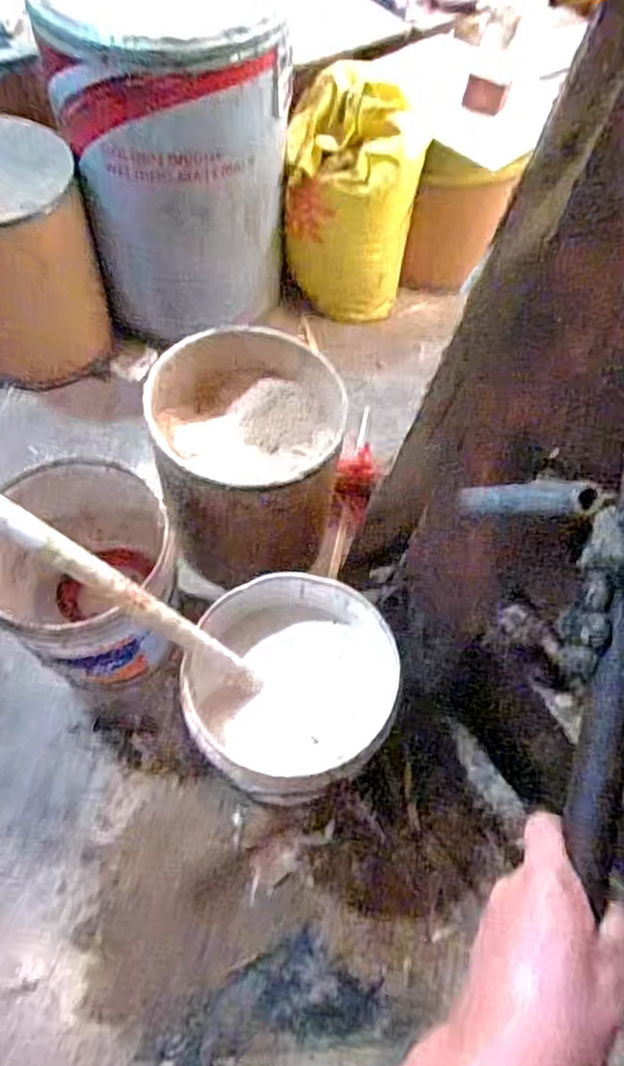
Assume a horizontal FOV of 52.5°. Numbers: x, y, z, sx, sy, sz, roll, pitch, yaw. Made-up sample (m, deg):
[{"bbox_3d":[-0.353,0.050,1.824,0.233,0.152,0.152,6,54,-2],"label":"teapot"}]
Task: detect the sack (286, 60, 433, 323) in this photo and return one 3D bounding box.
[{"bbox_3d":[0.097,-0.817,1.556,0.312,0.451,0.284,11,60,1],"label":"sack"}]

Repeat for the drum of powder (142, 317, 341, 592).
[{"bbox_3d":[-0.128,-0.129,1.232,0.341,0.350,0.387,12,60,2],"label":"drum of powder"}]

